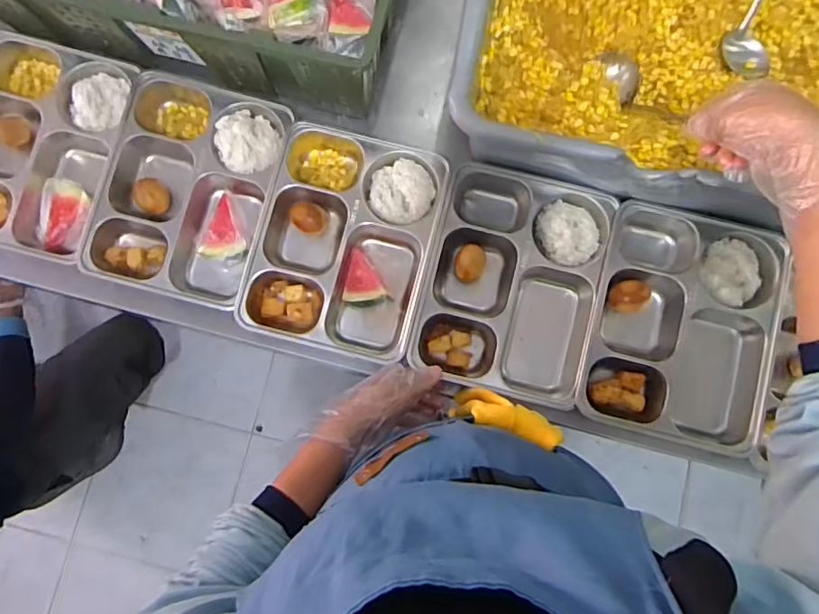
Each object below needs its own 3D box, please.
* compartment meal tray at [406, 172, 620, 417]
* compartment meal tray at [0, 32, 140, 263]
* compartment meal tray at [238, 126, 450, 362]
[{"bbox_3d":[0.132,-0.028,0.694,0.212,0.069,0.273,14,83,2],"label":"compartment meal tray"},{"bbox_3d":[-0.499,-0.217,0.718,0.237,0.054,0.292,12,82,1],"label":"compartment meal tray"},{"bbox_3d":[-0.081,-0.084,0.697,0.215,0.056,0.276,13,82,1],"label":"compartment meal tray"}]

